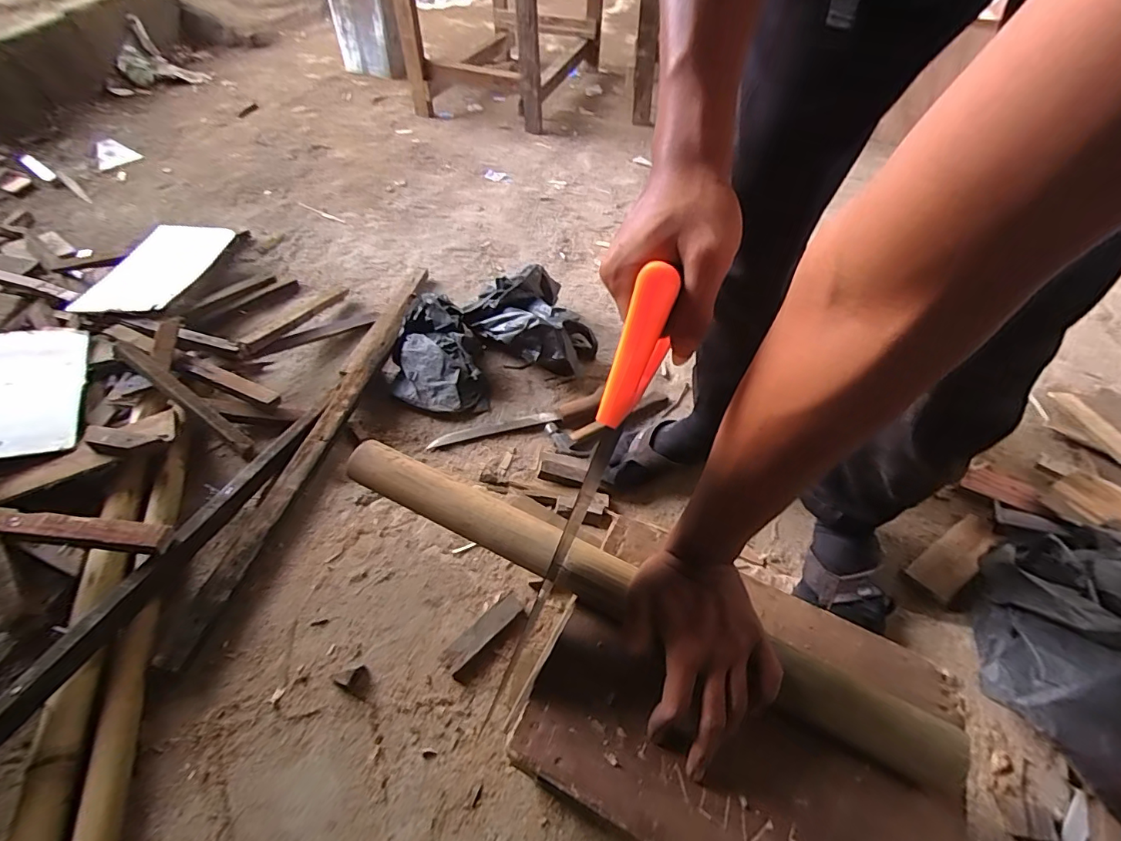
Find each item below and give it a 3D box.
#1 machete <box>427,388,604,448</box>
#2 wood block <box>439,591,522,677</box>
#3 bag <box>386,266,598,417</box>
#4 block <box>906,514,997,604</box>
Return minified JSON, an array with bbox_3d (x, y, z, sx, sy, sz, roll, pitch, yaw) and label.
[{"bbox_3d":[-0.075,0.001,0.897,0.322,0.029,0.041,-13,51,-11],"label":"machete"},{"bbox_3d":[-0.099,0.270,0.632,0.032,0.022,0.116,36,58,26],"label":"wood block"},{"bbox_3d":[-0.140,-0.175,0.985,0.392,0.108,0.309,-10,51,-9],"label":"bag"},{"bbox_3d":[0.594,0.201,0.743,0.171,0.016,0.060,-28,56,-22],"label":"block"}]

